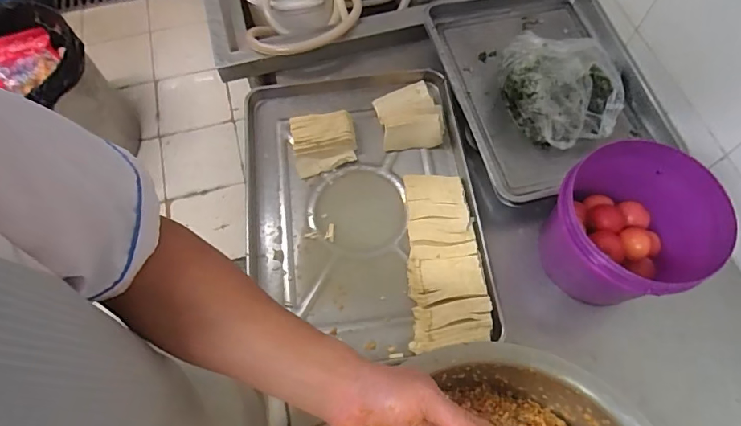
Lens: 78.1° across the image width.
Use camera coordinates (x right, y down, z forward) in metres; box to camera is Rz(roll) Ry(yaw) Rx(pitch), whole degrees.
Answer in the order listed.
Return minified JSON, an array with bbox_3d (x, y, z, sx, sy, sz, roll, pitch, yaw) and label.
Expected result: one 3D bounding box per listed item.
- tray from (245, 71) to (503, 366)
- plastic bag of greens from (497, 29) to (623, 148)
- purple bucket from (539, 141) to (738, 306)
[{"bbox_3d":[-0.022,-0.021,0.863,0.424,0.074,0.567,-6,66,-3],"label":"tray"},{"bbox_3d":[0.357,-0.235,0.864,0.231,0.123,0.189,15,66,6],"label":"plastic bag of greens"},{"bbox_3d":[0.425,0.020,0.752,0.267,0.182,0.229,-31,69,-14],"label":"purple bucket"}]

